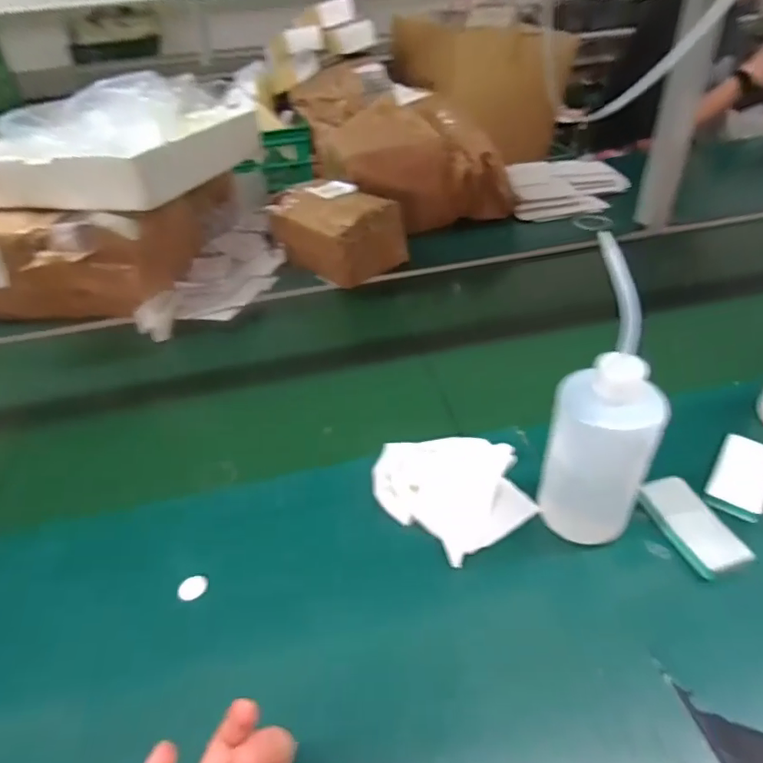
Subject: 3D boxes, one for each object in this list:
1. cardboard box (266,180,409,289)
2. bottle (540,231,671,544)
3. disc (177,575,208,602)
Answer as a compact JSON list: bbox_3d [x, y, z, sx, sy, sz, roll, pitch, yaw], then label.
[{"bbox_3d":[-0.080,-0.266,0.910,0.139,0.105,0.205,-32,45,-29],"label":"cardboard box"},{"bbox_3d":[0.177,0.031,0.411,0.078,0.229,0.065,23,46,31],"label":"bottle"},{"bbox_3d":[-0.163,0.179,0.458,0.025,0.004,0.019,-22,67,-32],"label":"disc"}]

